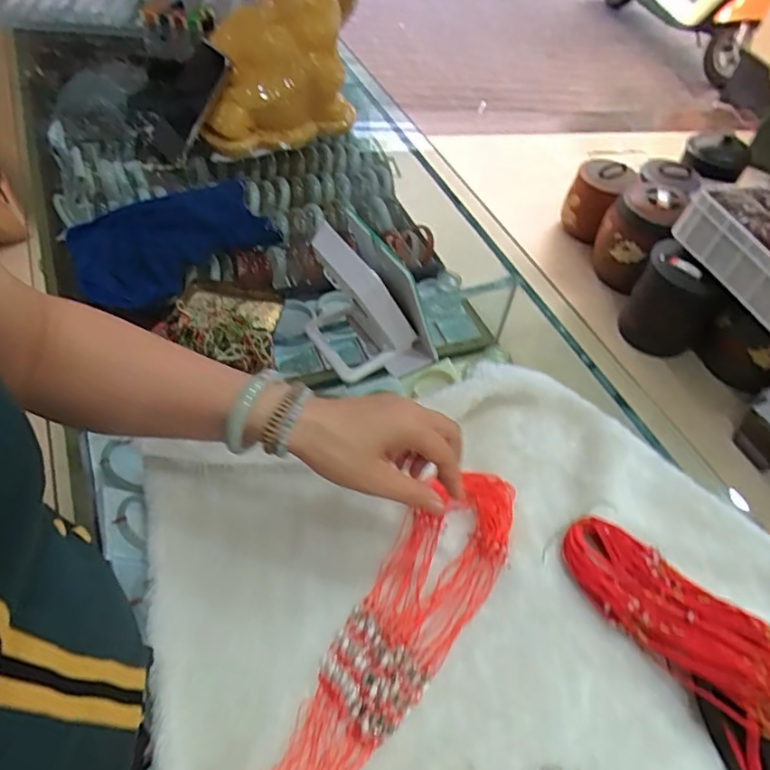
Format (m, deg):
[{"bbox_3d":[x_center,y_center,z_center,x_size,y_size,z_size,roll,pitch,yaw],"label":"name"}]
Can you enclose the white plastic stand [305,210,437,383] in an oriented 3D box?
[{"bbox_3d":[-0.020,-0.080,0.598,0.133,0.162,0.081,25,54,14],"label":"white plastic stand"}]

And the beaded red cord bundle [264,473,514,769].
[{"bbox_3d":[0.006,0.197,0.451,0.081,0.017,0.333,31,57,18],"label":"beaded red cord bundle"}]

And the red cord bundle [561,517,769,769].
[{"bbox_3d":[0.256,0.211,0.438,0.106,0.049,0.282,-31,61,-26],"label":"red cord bundle"}]

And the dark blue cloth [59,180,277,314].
[{"bbox_3d":[-0.269,-0.187,0.742,0.258,0.040,0.190,-33,62,-27],"label":"dark blue cloth"}]

